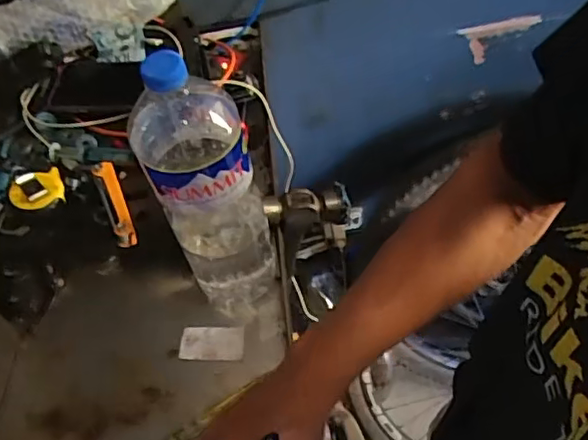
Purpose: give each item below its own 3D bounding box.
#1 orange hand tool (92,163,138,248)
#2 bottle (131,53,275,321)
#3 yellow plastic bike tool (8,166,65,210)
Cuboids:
[{"bbox_3d":[-0.198,-0.020,0.657,0.024,0.027,0.107,-22,56,-14],"label":"orange hand tool"},{"bbox_3d":[-0.079,-0.021,0.545,0.094,0.309,0.094,-2,56,4],"label":"bottle"},{"bbox_3d":[-0.290,-0.036,0.671,0.057,0.017,0.048,-22,57,-9],"label":"yellow plastic bike tool"}]

